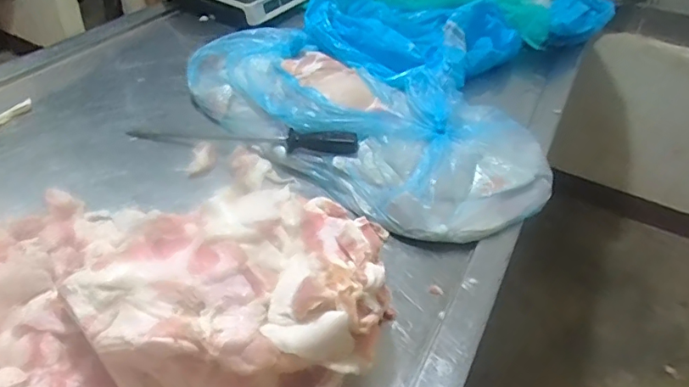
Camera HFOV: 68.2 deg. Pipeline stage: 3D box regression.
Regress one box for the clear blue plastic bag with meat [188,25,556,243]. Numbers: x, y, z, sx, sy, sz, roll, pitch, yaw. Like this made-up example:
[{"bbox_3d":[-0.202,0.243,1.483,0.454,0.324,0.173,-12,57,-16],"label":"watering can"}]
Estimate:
[{"bbox_3d":[0.021,-0.150,0.932,0.698,0.105,0.330,31,47,27],"label":"clear blue plastic bag with meat"}]

